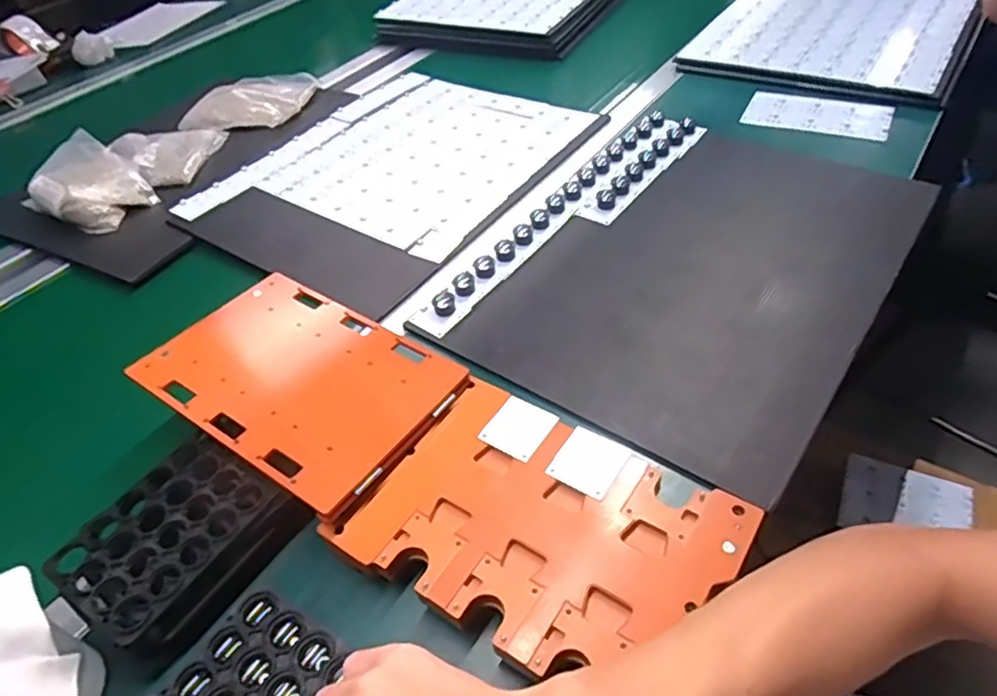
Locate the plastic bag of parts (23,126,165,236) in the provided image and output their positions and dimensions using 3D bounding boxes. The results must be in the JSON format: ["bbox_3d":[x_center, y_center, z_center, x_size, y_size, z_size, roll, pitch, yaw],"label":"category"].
[{"bbox_3d":[-0.540,-0.215,0.824,0.167,0.053,0.116,24,53,28],"label":"plastic bag of parts"}]

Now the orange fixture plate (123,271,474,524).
[{"bbox_3d":[-0.162,0.021,0.514,0.234,0.010,0.161,26,50,24],"label":"orange fixture plate"}]

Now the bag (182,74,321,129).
[{"bbox_3d":[-0.396,-0.391,1.001,0.175,0.027,0.168,4,46,11],"label":"bag"}]

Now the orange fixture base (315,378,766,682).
[{"bbox_3d":[0.029,0.125,0.431,0.229,0.031,0.166,25,53,28],"label":"orange fixture base"}]

